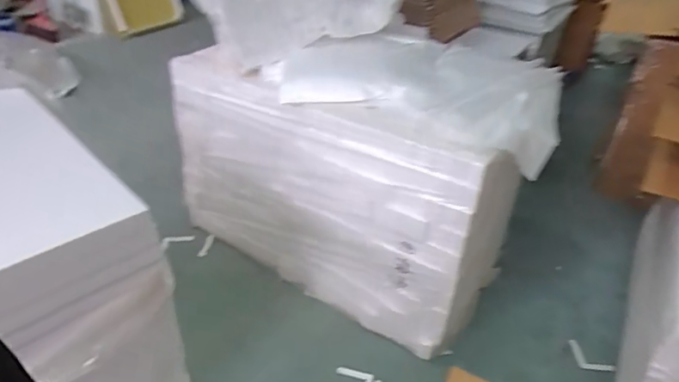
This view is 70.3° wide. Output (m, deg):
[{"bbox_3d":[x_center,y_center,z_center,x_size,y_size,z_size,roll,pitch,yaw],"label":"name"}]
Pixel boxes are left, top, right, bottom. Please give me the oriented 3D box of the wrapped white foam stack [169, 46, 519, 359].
[{"bbox_3d":[0.001,-0.042,1.780,1.166,0.771,0.492,21,38,24],"label":"wrapped white foam stack"}]

